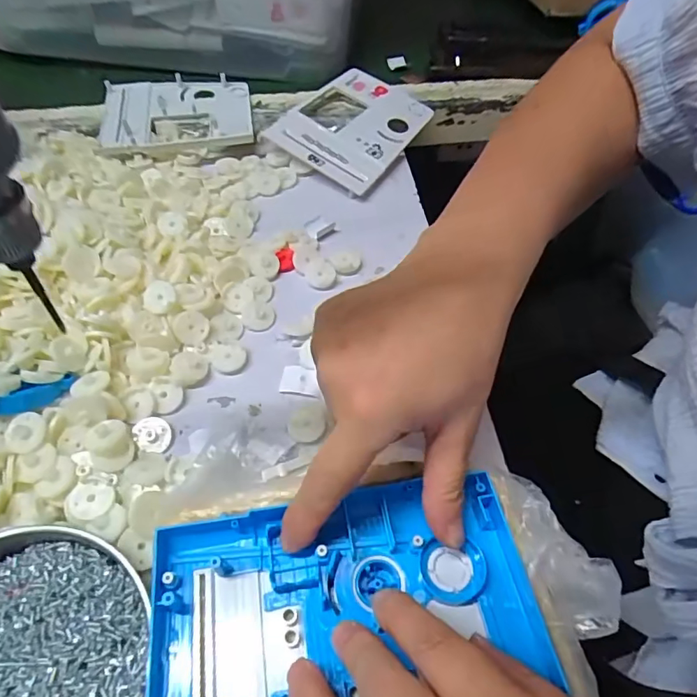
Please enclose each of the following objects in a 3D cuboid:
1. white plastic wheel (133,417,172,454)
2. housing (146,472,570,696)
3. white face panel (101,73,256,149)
[{"bbox_3d":[-0.118,0.053,0.301,0.020,0.011,0.020,0,54,0],"label":"white plastic wheel"},{"bbox_3d":[0.000,0.129,0.209,0.164,0.026,0.131,-4,53,-9],"label":"housing"},{"bbox_3d":[-0.169,-0.230,0.488,0.143,0.019,0.118,-8,54,-6],"label":"white face panel"}]

